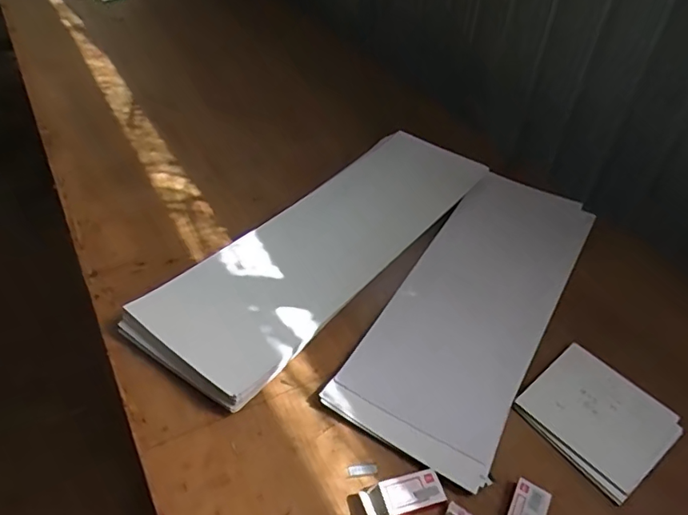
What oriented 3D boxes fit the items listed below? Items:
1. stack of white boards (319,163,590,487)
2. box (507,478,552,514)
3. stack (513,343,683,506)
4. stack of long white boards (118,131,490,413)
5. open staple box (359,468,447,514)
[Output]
[{"bbox_3d":[0.221,0.049,0.813,0.216,0.016,0.621,26,46,19],"label":"stack of white boards"},{"bbox_3d":[0.203,0.280,0.560,0.038,0.012,0.066,26,46,19],"label":"box"},{"bbox_3d":[0.331,0.205,0.666,0.164,0.006,0.162,-25,52,-30],"label":"stack"},{"bbox_3d":[-0.014,-0.044,0.853,0.215,0.022,0.676,30,48,23],"label":"stack of long white boards"},{"bbox_3d":[0.065,0.264,0.564,0.088,0.014,0.038,-9,45,-17],"label":"open staple box"}]

